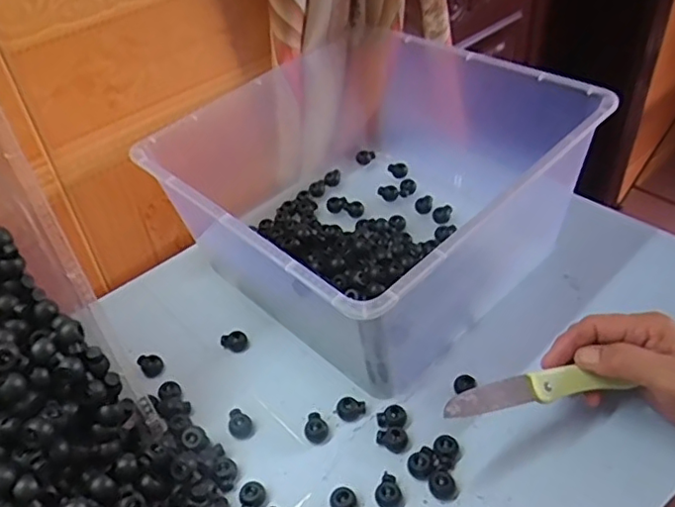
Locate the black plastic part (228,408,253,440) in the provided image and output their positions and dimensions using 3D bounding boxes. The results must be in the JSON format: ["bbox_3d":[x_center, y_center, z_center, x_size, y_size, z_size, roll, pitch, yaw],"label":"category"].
[{"bbox_3d":[-0.074,0.129,0.458,0.018,0.010,0.022,-12,41,-13],"label":"black plastic part"}]

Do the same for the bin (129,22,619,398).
[{"bbox_3d":[0.021,-0.063,0.539,0.296,0.160,0.308,-31,48,-31],"label":"bin"}]

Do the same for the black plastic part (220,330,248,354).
[{"bbox_3d":[-0.089,0.075,0.518,0.023,0.012,0.020,-11,40,-12],"label":"black plastic part"}]

